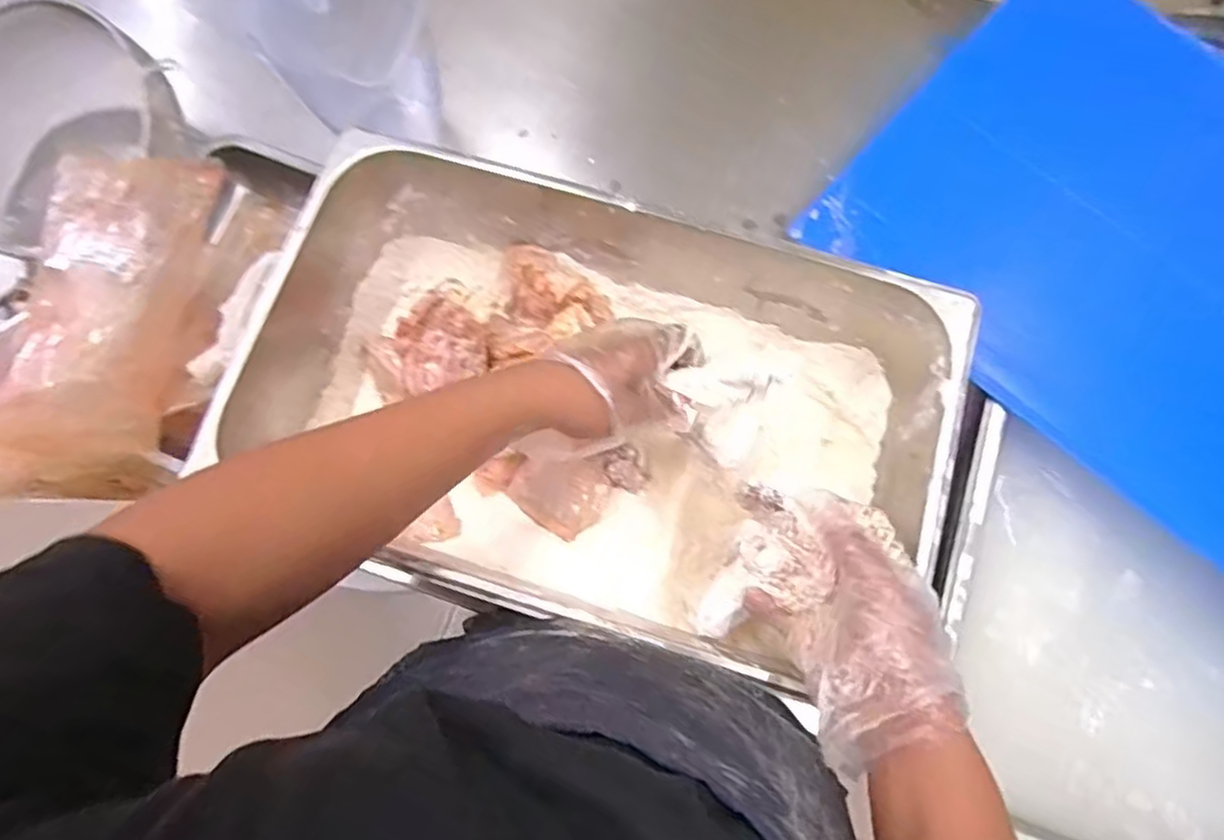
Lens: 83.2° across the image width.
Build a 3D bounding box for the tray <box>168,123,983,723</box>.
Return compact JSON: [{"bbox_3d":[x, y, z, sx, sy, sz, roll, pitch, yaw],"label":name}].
[{"bbox_3d":[-0.016,-0.007,0.565,0.513,0.153,0.317,16,76,4],"label":"tray"}]

